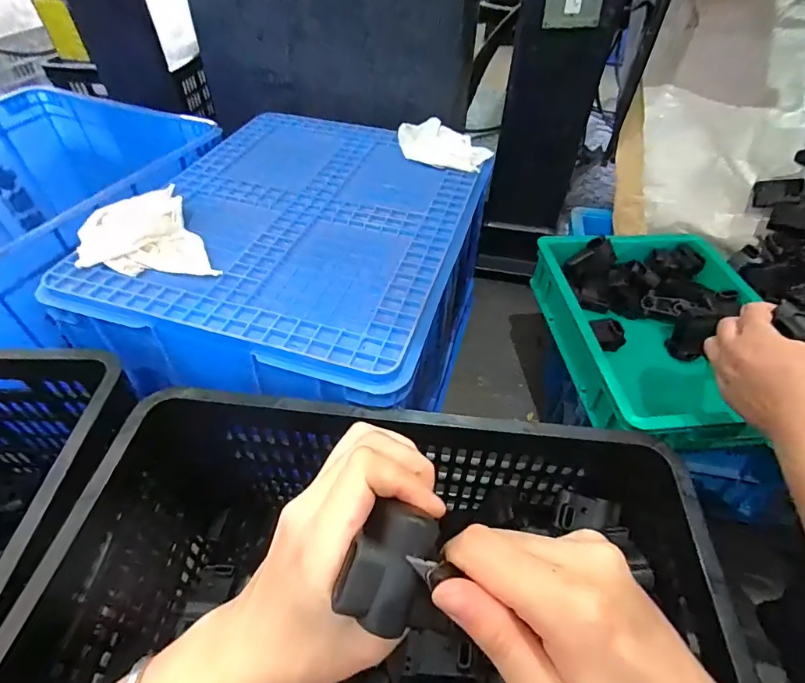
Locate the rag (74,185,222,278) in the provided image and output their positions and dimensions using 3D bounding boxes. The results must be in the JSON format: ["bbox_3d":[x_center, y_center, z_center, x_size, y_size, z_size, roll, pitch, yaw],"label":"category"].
[{"bbox_3d":[-0.339,-0.131,0.587,0.137,0.030,0.193,-23,52,-21],"label":"rag"}]

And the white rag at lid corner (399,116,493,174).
[{"bbox_3d":[0.059,-0.336,0.783,0.100,0.028,0.185,-32,56,-27],"label":"white rag at lid corner"}]

